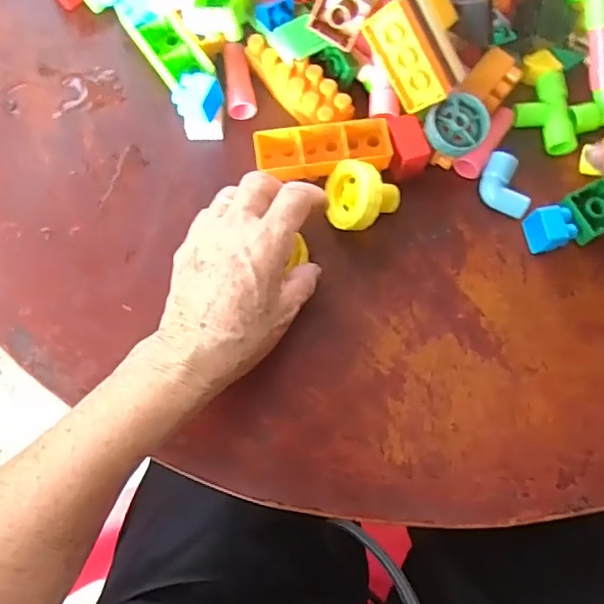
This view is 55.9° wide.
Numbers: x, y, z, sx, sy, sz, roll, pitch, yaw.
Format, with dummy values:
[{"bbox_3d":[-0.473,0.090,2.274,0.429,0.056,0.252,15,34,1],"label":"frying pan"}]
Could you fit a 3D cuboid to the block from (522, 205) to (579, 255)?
[{"bbox_3d":[0.166,-0.048,0.378,0.025,0.020,0.027,-11,76,-3],"label":"block"}]

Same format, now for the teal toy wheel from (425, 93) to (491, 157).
[{"bbox_3d":[0.105,-0.118,0.374,0.046,0.015,0.035,-38,79,-9],"label":"teal toy wheel"}]

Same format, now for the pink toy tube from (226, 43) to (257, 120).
[{"bbox_3d":[-0.045,-0.159,0.408,0.019,0.014,0.055,-9,76,-3],"label":"pink toy tube"}]

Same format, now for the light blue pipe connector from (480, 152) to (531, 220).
[{"bbox_3d":[0.137,-0.079,0.388,0.025,0.015,0.046,-14,77,-4],"label":"light blue pipe connector"}]

